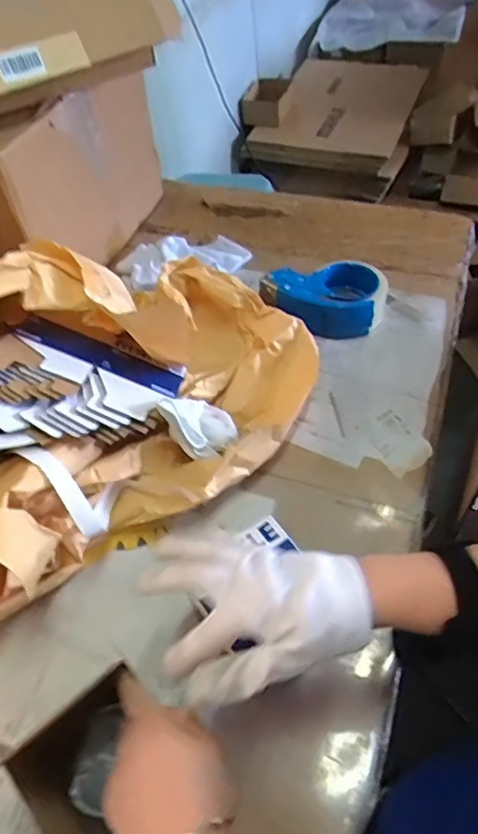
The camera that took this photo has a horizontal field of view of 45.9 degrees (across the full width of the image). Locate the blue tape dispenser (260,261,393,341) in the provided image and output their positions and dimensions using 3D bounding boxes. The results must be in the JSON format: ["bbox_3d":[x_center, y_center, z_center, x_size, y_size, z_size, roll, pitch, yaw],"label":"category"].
[{"bbox_3d":[0.118,-0.157,0.769,0.171,0.065,0.080,-5,52,1],"label":"blue tape dispenser"}]

